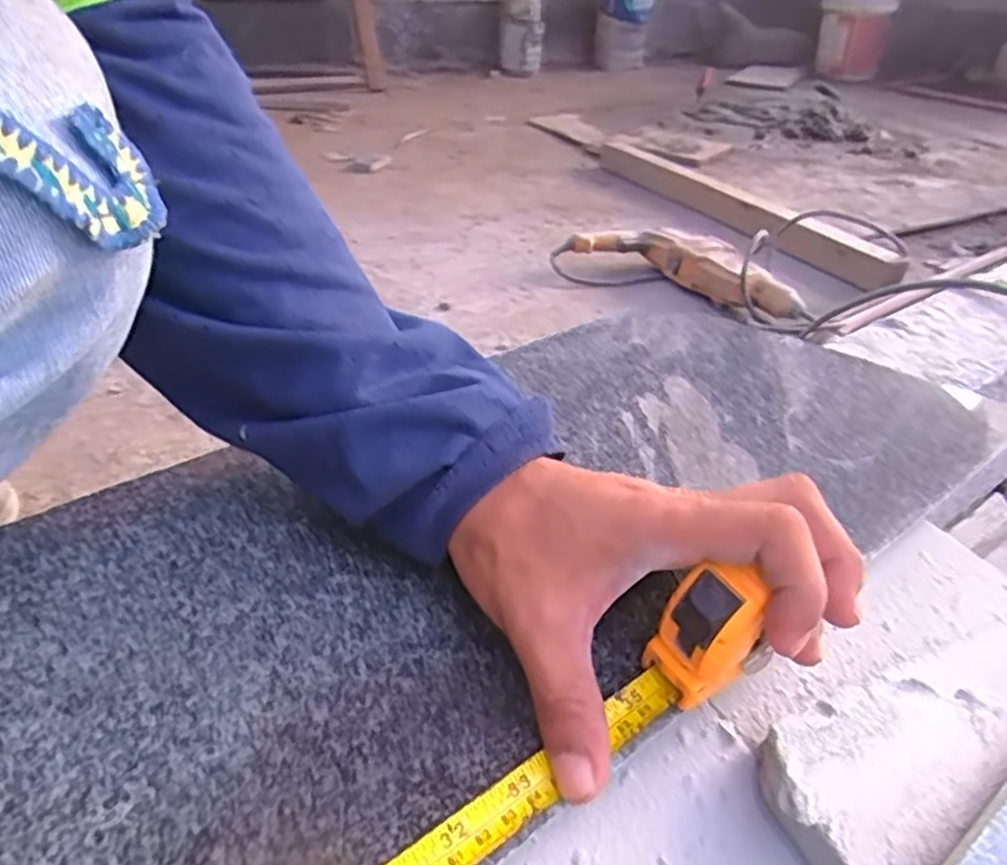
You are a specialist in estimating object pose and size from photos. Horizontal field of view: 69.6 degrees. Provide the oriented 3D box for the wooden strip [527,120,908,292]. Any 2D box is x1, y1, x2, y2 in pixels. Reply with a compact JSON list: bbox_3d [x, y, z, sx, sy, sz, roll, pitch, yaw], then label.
[{"bbox_3d":[0.388,-0.591,1.687,0.114,0.047,1.236,-13,38,-22],"label":"wooden strip"}]

